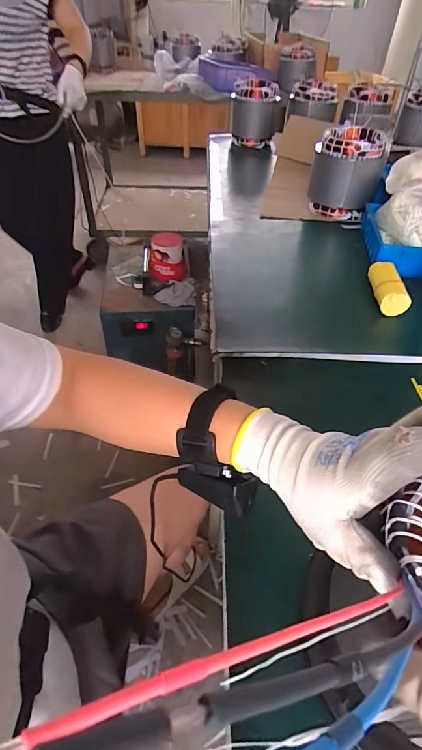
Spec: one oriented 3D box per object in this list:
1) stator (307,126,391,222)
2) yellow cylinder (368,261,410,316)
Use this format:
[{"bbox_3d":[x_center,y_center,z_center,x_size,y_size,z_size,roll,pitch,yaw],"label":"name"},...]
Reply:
[{"bbox_3d":[0.316,-0.469,0.910,0.156,0.163,0.138,13,46,10],"label":"stator"},{"bbox_3d":[0.303,-0.150,0.675,0.045,0.048,0.120,4,45,1],"label":"yellow cylinder"}]

